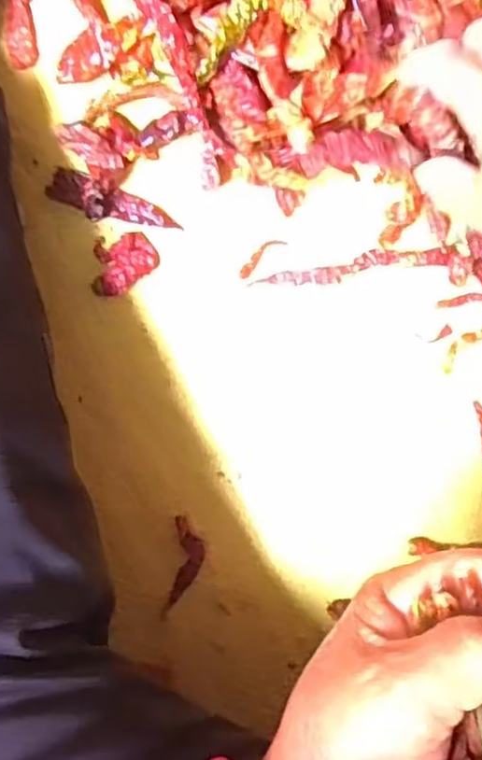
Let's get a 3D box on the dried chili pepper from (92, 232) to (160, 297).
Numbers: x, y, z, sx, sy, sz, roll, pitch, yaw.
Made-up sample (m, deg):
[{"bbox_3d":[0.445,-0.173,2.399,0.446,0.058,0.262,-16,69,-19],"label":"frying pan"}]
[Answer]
[{"bbox_3d":[-0.057,-0.057,0.345,0.032,0.008,0.029,-7,91,-3],"label":"dried chili pepper"}]

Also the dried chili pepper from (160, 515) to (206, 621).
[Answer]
[{"bbox_3d":[-0.027,0.093,0.348,0.016,0.004,0.049,9,90,-3],"label":"dried chili pepper"}]

